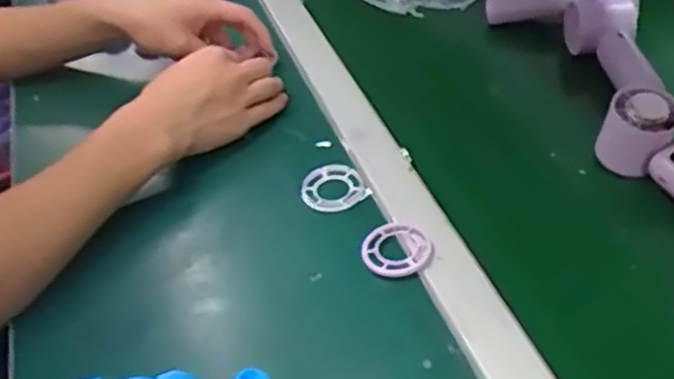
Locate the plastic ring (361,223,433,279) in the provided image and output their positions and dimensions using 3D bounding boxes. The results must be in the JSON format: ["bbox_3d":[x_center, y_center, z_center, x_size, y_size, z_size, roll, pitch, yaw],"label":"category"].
[{"bbox_3d":[0.046,0.046,0.554,0.053,0.009,0.047,-4,42,4],"label":"plastic ring"}]

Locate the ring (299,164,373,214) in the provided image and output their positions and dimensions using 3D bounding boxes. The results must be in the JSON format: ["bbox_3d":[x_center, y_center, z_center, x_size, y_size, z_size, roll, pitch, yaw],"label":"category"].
[{"bbox_3d":[-0.003,0.000,0.623,0.057,0.013,0.054,-4,42,4],"label":"ring"}]

